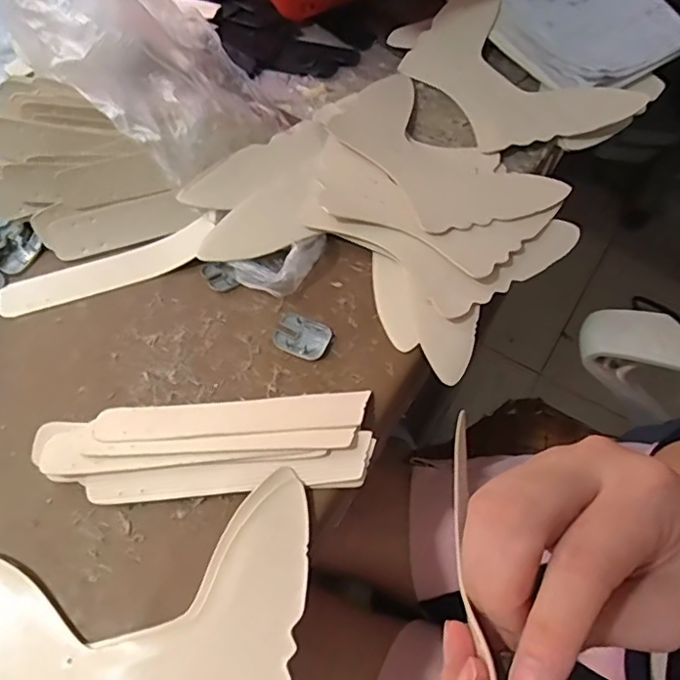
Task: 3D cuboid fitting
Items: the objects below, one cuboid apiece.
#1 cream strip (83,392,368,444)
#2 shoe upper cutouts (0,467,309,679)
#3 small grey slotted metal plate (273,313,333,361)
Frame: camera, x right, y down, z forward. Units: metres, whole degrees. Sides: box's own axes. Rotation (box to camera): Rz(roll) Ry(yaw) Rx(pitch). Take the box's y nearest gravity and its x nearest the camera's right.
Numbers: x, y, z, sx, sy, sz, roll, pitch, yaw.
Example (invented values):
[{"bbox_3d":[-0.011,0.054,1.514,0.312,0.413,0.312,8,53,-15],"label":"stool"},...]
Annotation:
[{"bbox_3d":[-0.074,0.052,0.389,0.182,0.004,0.034,-4,40,0],"label":"cream strip"},{"bbox_3d":[-0.117,0.169,0.329,0.214,0.012,0.135,-14,67,-5],"label":"shoe upper cutouts"},{"bbox_3d":[-0.027,-0.003,0.424,0.039,0.004,0.031,21,69,10],"label":"small grey slotted metal plate"}]

